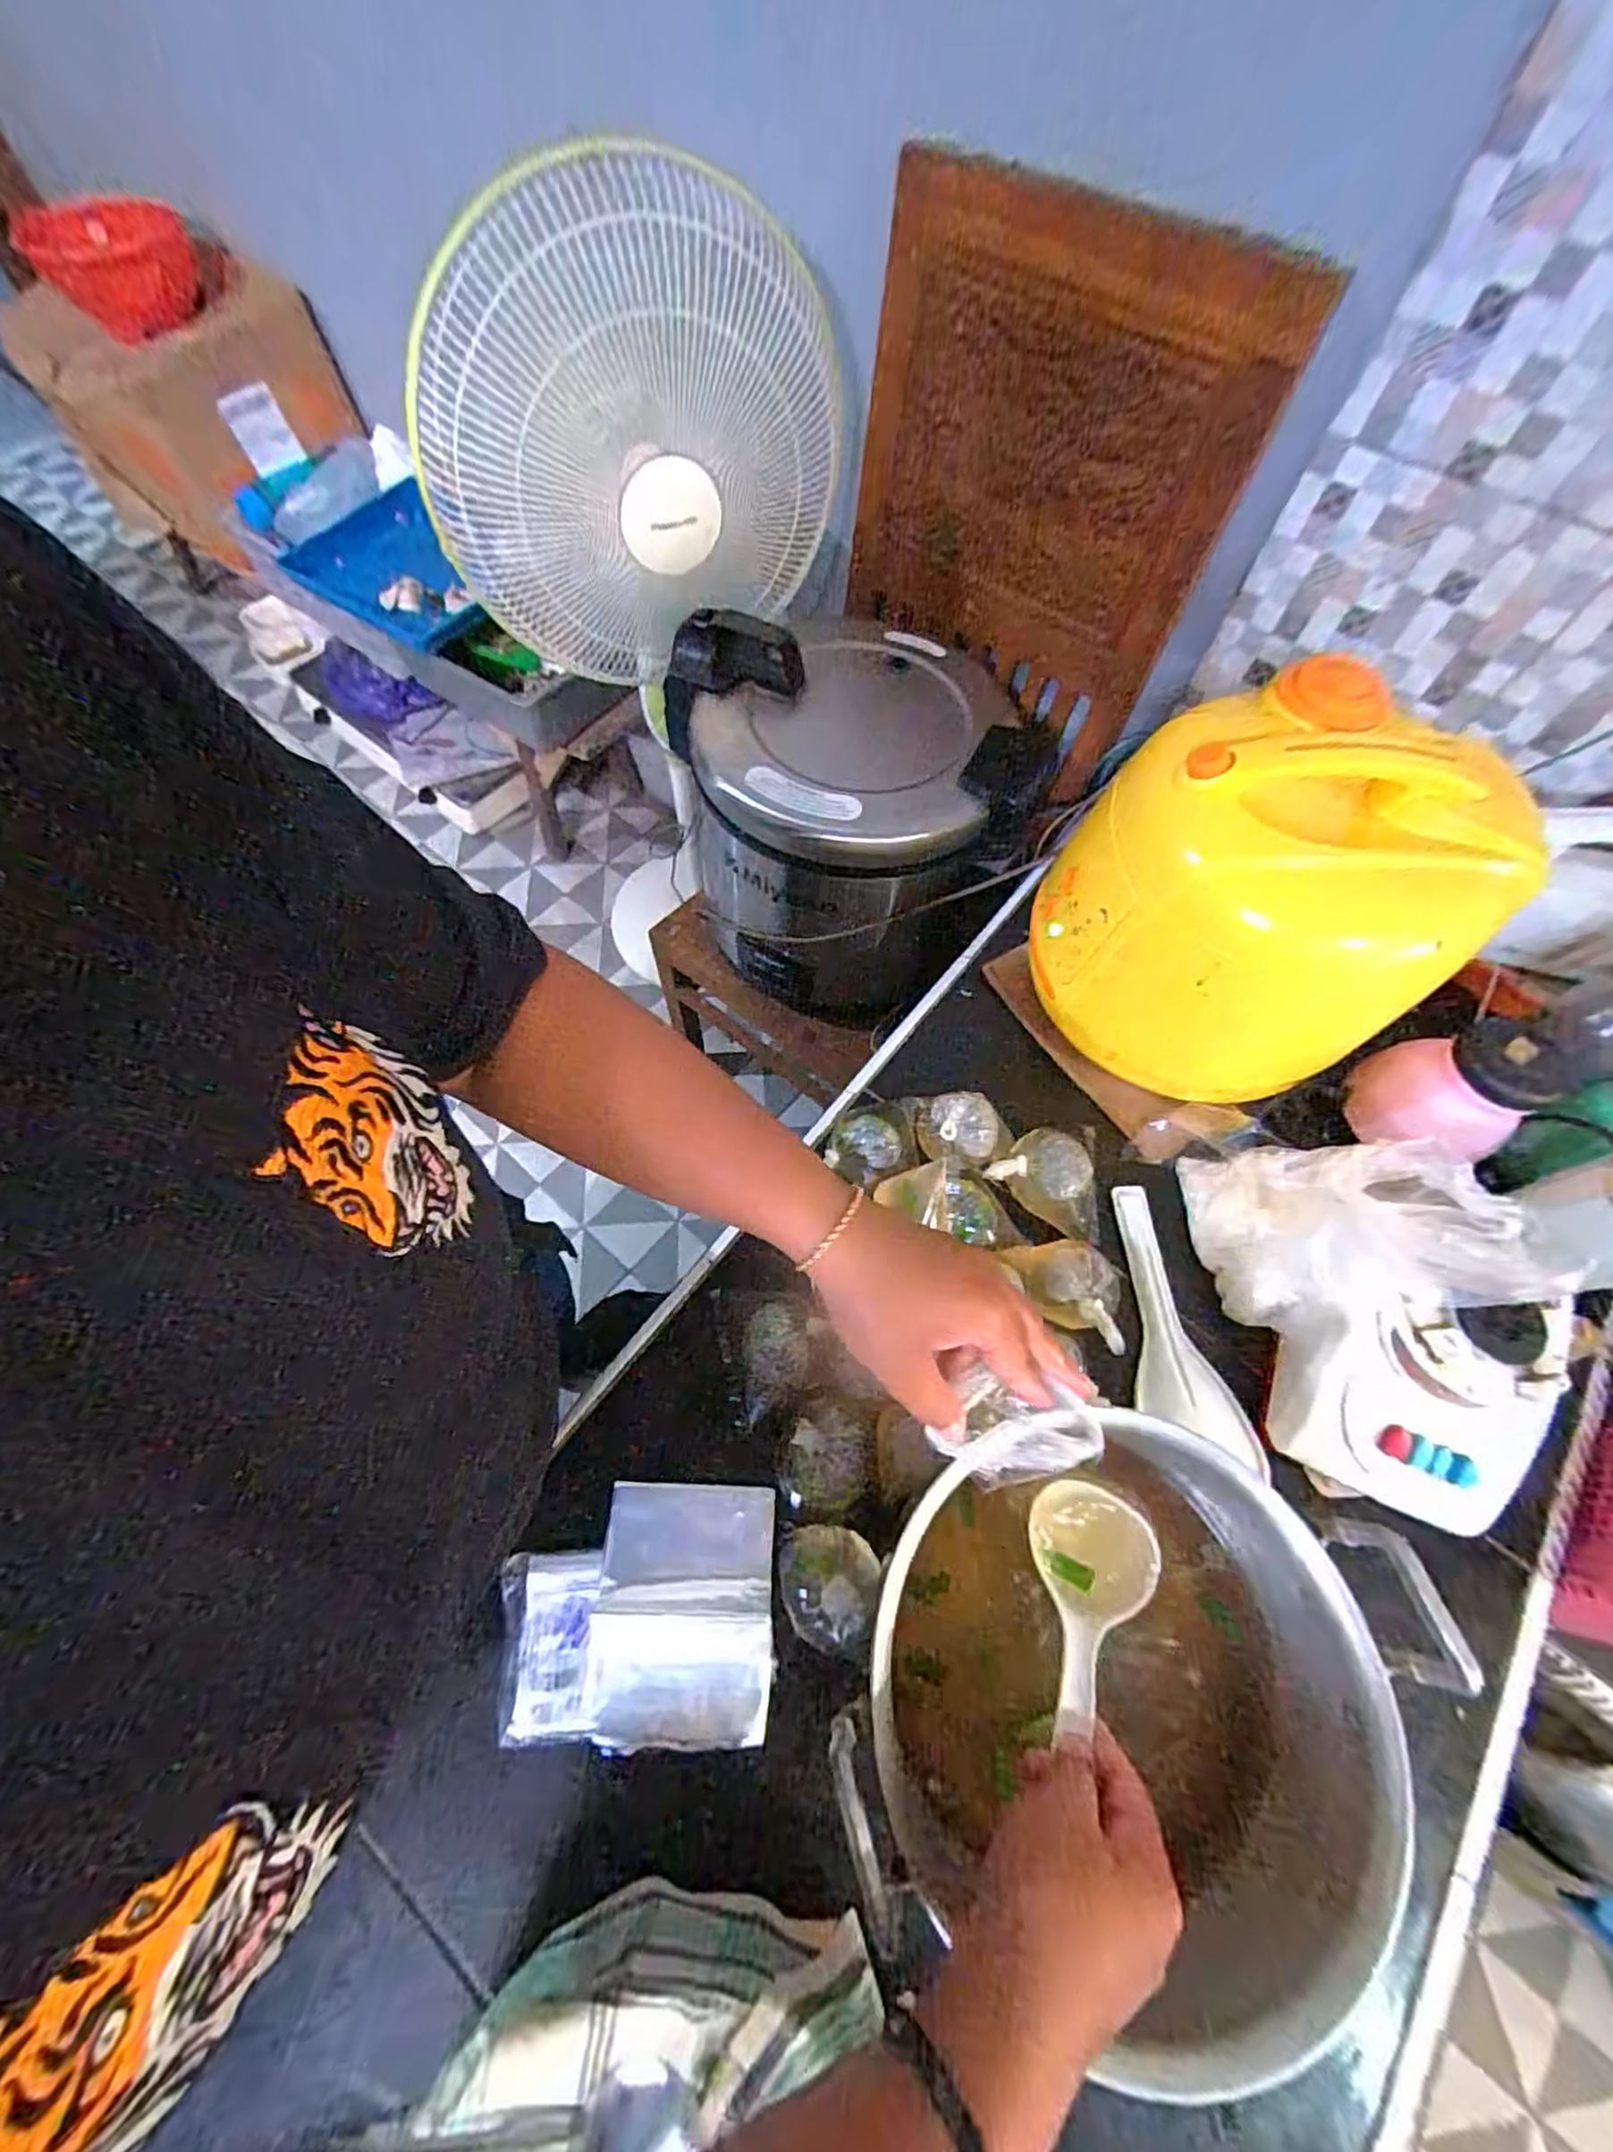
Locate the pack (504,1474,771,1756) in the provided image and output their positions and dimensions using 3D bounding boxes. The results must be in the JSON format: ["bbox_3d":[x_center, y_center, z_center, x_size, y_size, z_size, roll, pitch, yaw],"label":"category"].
[{"bbox_3d":[-0.113,0.363,0.478,0.178,0.025,0.143,0,65,-1],"label":"pack"}]

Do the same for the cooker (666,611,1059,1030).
[{"bbox_3d":[0.039,-0.312,0.891,0.317,0.346,0.365,-18,66,-9],"label":"cooker"}]

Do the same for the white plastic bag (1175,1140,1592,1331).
[{"bbox_3d":[0.394,0.105,0.521,0.131,0.164,0.142,-5,65,-3],"label":"white plastic bag"}]

